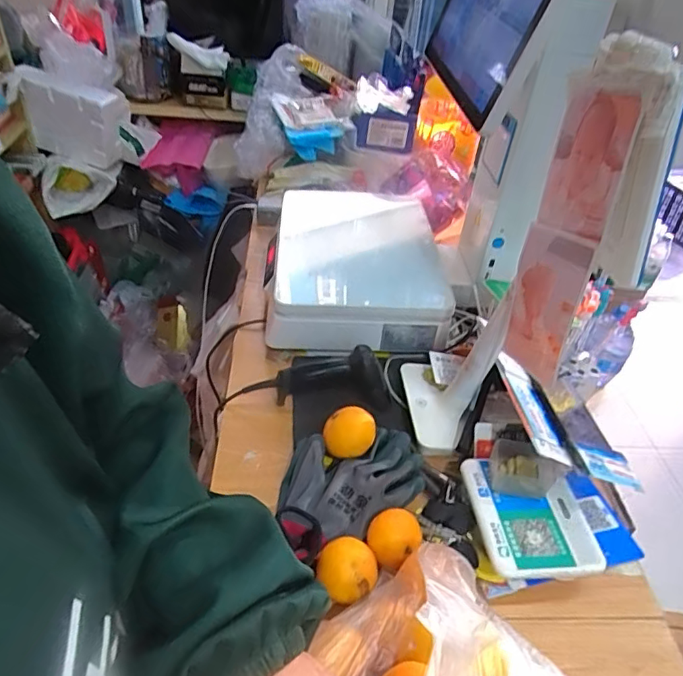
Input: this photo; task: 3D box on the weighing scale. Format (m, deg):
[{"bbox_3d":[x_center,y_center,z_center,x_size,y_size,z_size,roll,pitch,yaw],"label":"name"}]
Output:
[{"bbox_3d":[0.012,-0.132,0.907,0.290,0.116,0.388,1,41,-7],"label":"weighing scale"}]

